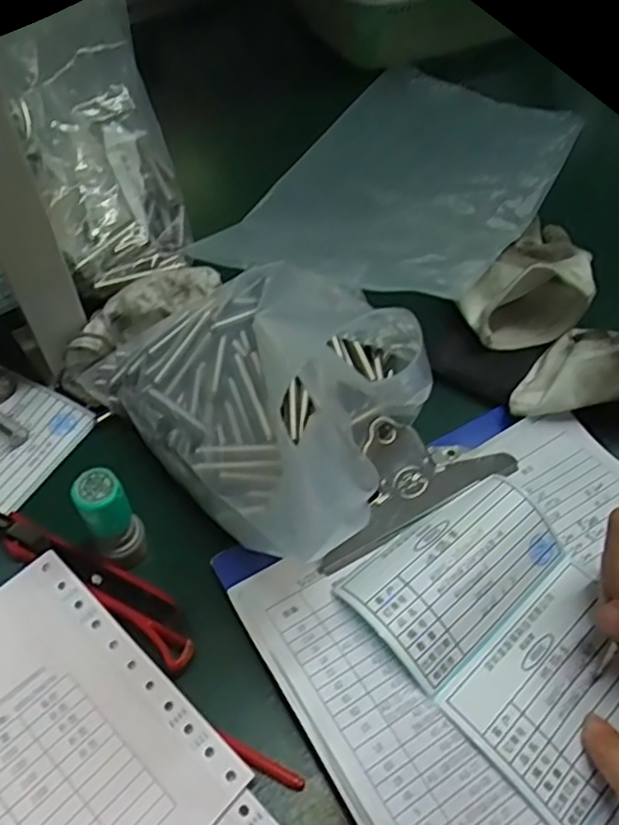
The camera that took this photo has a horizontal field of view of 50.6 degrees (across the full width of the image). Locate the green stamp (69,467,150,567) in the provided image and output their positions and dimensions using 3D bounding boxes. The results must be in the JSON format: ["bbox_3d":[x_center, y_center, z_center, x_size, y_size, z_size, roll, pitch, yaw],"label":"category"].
[{"bbox_3d":[-0.091,0.050,0.303,0.021,0.053,0.025,-32,60,-21],"label":"green stamp"}]

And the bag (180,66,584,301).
[{"bbox_3d":[0.080,-0.184,0.507,0.197,0.080,0.332,26,58,19],"label":"bag"}]

